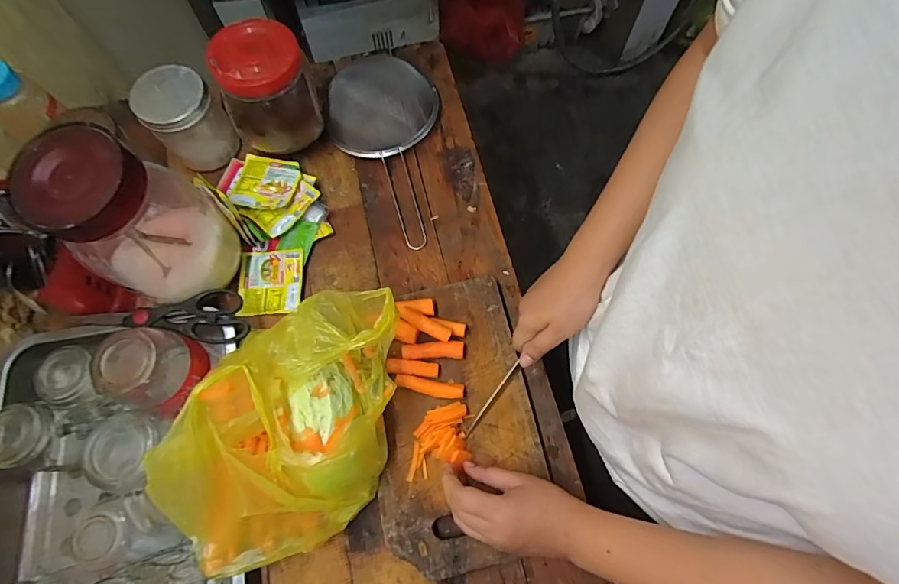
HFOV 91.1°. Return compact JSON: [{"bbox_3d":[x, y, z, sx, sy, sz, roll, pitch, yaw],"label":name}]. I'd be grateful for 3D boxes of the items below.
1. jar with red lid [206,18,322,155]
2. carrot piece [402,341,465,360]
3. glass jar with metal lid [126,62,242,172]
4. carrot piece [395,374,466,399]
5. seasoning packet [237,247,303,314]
[{"bbox_3d":[-0.225,-0.254,0.552,0.101,0.115,0.095,0,70,0],"label":"jar with red lid"},{"bbox_3d":[-0.019,0.066,0.501,0.070,0.012,0.018,-1,70,0],"label":"carrot piece"},{"bbox_3d":[-0.336,-0.220,0.568,0.084,0.101,0.076,-38,74,-13],"label":"glass jar with metal lid"},{"bbox_3d":[-0.022,0.105,0.491,0.076,0.007,0.017,9,70,4],"label":"carrot piece"},{"bbox_3d":[-0.225,-0.014,0.554,0.080,0.014,0.081,-5,70,-1],"label":"seasoning packet"}]

